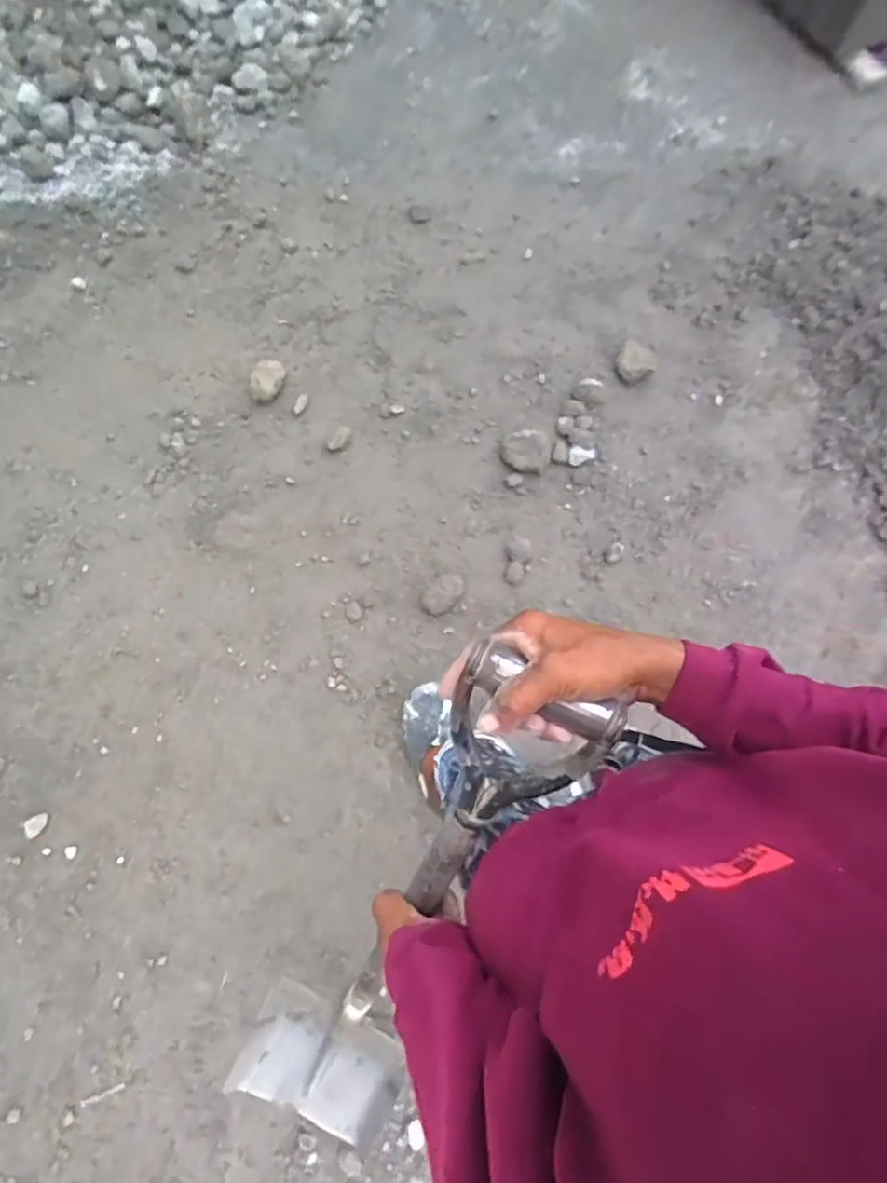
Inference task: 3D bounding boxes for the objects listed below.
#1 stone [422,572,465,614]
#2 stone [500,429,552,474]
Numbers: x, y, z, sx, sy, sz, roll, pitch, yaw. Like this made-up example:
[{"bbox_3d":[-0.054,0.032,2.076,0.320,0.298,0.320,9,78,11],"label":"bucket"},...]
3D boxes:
[{"bbox_3d":[0.000,0.000,1.407,0.078,0.048,0.117,38,77,10],"label":"stone"},{"bbox_3d":[0.207,-0.350,1.519,0.117,0.043,0.110,0,74,0],"label":"stone"}]

